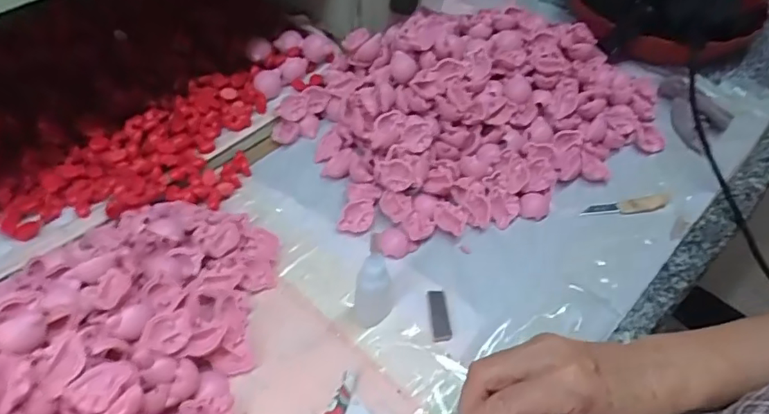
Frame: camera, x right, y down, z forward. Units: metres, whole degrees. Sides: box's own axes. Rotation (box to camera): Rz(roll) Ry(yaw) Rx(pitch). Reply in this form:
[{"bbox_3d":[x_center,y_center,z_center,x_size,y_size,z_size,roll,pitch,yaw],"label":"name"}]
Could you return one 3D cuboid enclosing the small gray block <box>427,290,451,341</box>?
[{"bbox_3d":[0.044,0.085,0.429,0.015,0.004,0.044,-1,53,-5],"label":"small gray block"}]

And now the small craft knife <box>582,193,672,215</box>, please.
[{"bbox_3d":[0.228,0.000,0.509,0.087,0.004,0.015,-8,54,-10],"label":"small craft knife"}]

